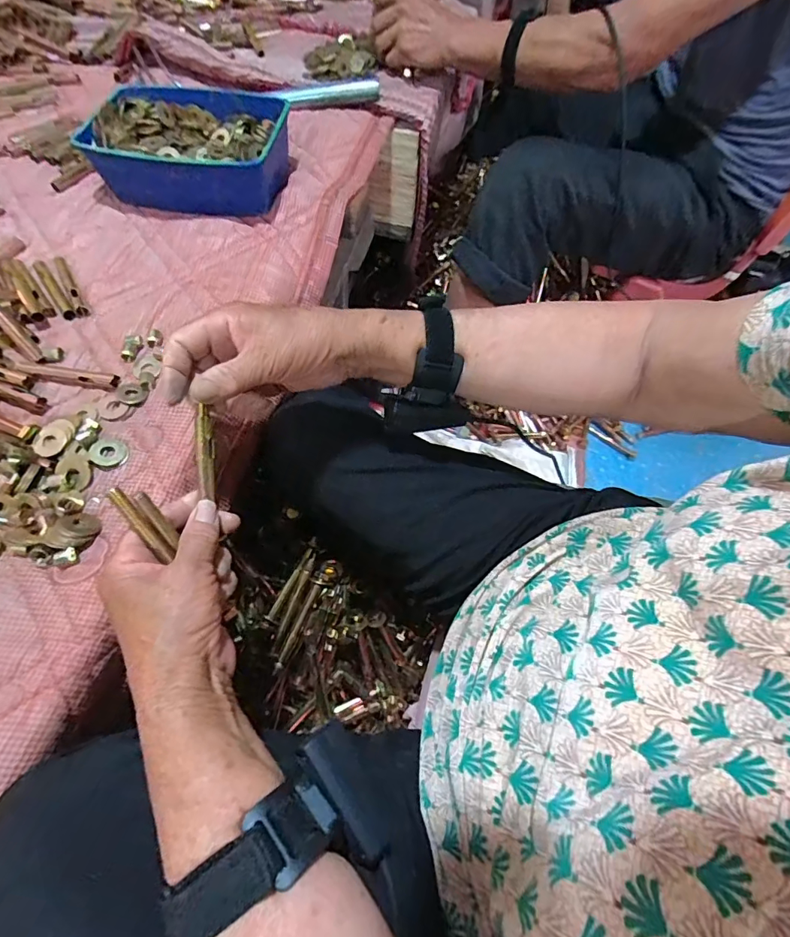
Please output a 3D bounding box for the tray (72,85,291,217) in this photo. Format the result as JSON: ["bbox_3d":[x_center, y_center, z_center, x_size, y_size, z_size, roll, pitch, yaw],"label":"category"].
[{"bbox_3d":[-0.228,-0.361,0.513,0.201,0.062,0.147,4,62,-2],"label":"tray"}]

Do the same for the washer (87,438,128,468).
[{"bbox_3d":[-0.229,-0.013,0.360,0.025,0.006,0.026,2,62,-3],"label":"washer"}]

